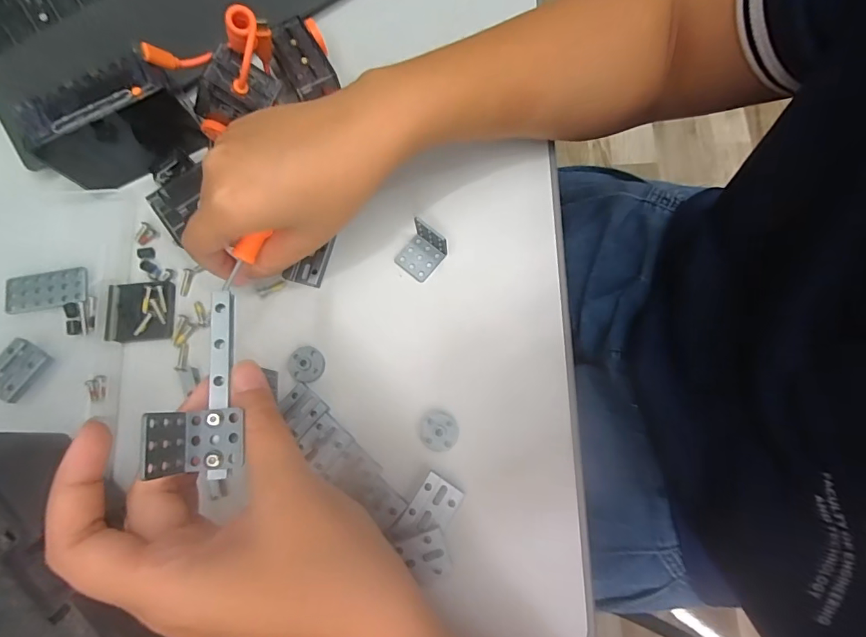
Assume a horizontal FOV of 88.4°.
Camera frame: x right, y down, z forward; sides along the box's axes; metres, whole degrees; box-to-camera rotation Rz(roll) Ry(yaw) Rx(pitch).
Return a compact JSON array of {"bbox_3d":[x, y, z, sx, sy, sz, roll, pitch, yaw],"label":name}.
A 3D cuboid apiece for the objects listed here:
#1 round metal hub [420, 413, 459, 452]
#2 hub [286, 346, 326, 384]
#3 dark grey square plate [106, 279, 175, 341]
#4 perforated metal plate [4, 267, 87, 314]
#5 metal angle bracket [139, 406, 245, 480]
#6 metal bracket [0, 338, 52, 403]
[{"bbox_3d":[0.004,0.067,0.261,0.022,0.009,0.021,0,79,0],"label":"round metal hub"},{"bbox_3d":[-0.078,0.028,0.272,0.022,0.005,0.022,0,79,0],"label":"hub"},{"bbox_3d":[-0.186,-0.005,0.283,0.040,0.004,0.037,-4,79,-1],"label":"dark grey square plate"},{"bbox_3d":[-0.248,-0.019,0.284,0.049,0.004,0.024,-9,79,-2],"label":"perforated metal plate"},{"bbox_3d":[-0.092,0.047,0.172,0.027,0.022,0.024,-4,79,-1],"label":"metal angle bracket"},{"bbox_3d":[-0.253,0.031,0.270,0.030,0.010,0.032,28,80,6],"label":"metal bracket"}]

